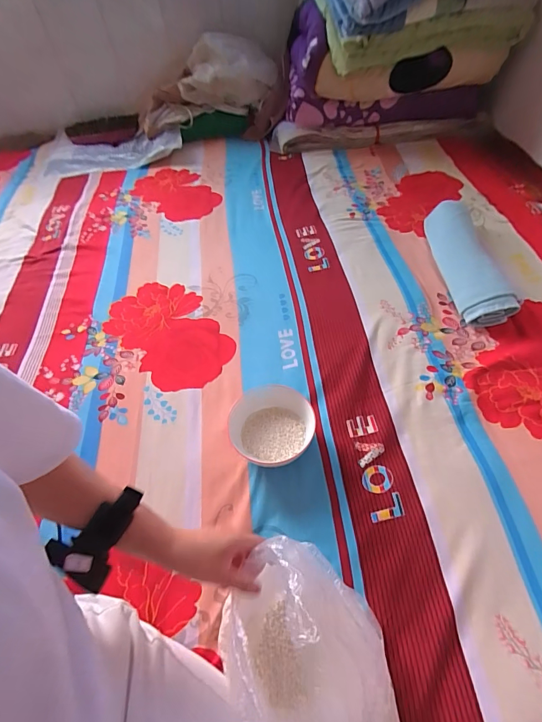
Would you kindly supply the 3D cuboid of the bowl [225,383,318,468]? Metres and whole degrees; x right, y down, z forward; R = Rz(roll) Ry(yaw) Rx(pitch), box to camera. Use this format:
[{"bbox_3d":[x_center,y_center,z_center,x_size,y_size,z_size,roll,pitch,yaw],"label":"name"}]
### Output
[{"bbox_3d":[-0.001,0.113,0.628,0.140,0.051,0.133,-2,52,3],"label":"bowl"}]

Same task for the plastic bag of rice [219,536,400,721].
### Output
[{"bbox_3d":[0.020,0.300,0.379,0.143,0.215,0.180,-30,56,-17],"label":"plastic bag of rice"}]

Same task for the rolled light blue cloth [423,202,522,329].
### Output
[{"bbox_3d":[0.438,-0.240,0.855,0.098,0.063,0.374,-3,52,3],"label":"rolled light blue cloth"}]

